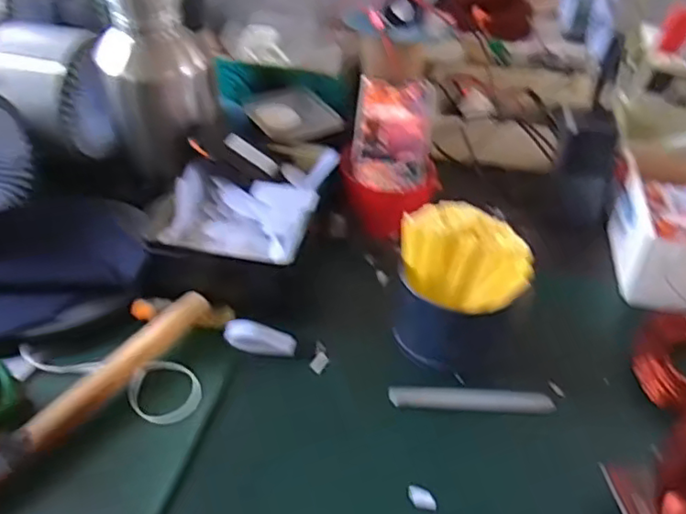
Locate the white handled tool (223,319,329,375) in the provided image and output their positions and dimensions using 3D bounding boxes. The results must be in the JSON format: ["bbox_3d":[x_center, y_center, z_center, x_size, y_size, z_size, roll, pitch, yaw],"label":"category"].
[{"bbox_3d":[-0.059,0.077,0.543,0.092,0.012,0.033,16,42,-3],"label":"white handled tool"}]

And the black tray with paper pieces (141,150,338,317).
[{"bbox_3d":[-0.097,-0.044,0.634,0.143,0.060,0.211,7,42,7],"label":"black tray with paper pieces"}]

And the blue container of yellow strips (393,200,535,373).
[{"bbox_3d":[0.101,0.028,0.539,0.108,0.096,0.111,14,43,15],"label":"blue container of yellow strips"}]

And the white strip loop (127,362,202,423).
[{"bbox_3d":[-0.145,0.107,0.503,0.055,0.008,0.062,-15,44,-17],"label":"white strip loop"}]

